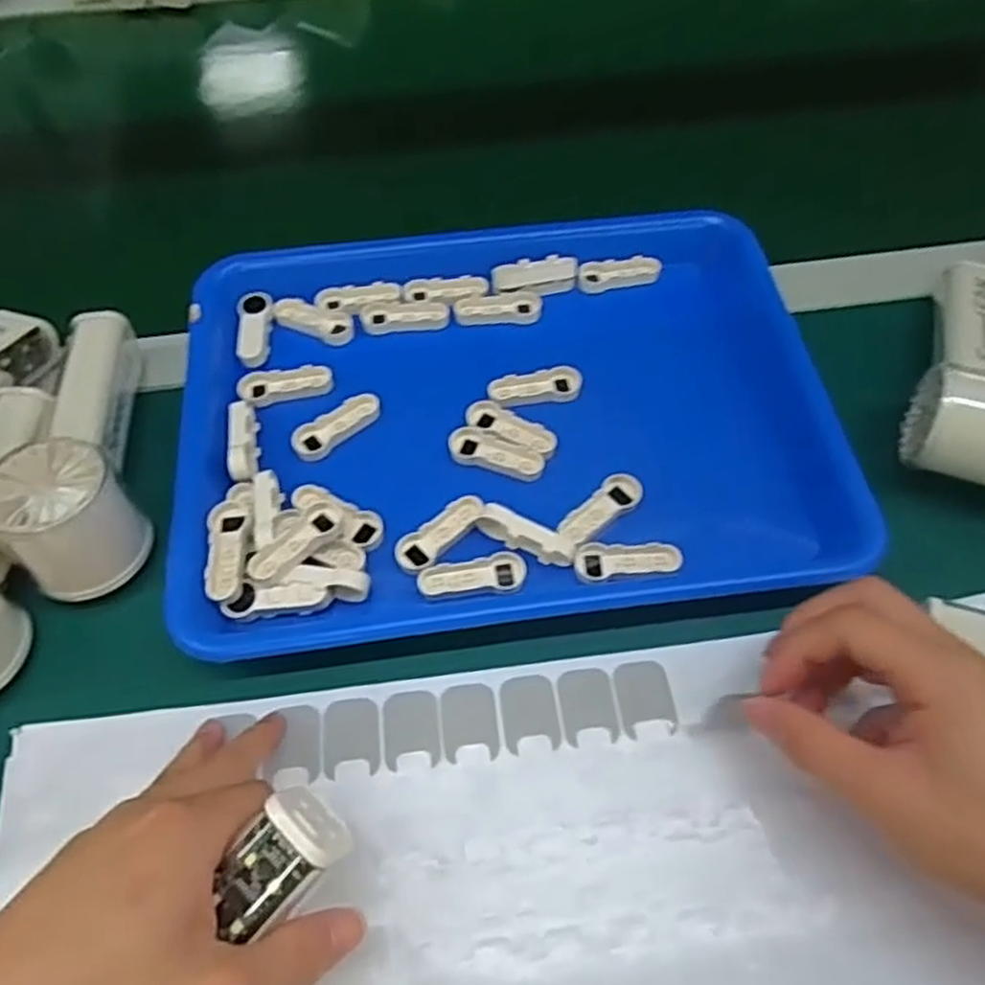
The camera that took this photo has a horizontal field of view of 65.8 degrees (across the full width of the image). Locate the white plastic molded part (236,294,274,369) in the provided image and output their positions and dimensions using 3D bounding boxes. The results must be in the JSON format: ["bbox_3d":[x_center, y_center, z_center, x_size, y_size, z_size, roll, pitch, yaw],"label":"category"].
[{"bbox_3d":[-0.140,-0.096,0.448,0.018,0.009,0.050,-8,61,-2],"label":"white plastic molded part"}]

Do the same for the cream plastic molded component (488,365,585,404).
[{"bbox_3d":[0.024,-0.059,0.422,0.052,0.004,0.021,-6,61,-1],"label":"cream plastic molded component"}]

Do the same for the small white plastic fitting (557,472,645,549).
[{"bbox_3d":[0.054,0.009,0.382,0.020,0.009,0.053,40,69,20],"label":"small white plastic fitting"}]

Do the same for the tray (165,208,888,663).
[{"bbox_3d":[0.004,-0.053,0.410,0.326,0.026,0.247,-7,61,-2],"label":"tray"}]

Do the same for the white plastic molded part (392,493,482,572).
[{"bbox_3d":[-0.026,0.019,0.379,0.019,0.004,0.051,40,70,21],"label":"white plastic molded part"}]

